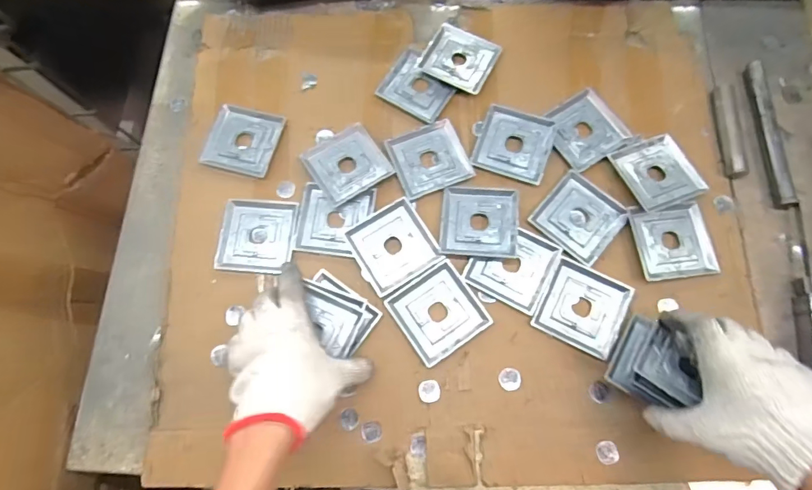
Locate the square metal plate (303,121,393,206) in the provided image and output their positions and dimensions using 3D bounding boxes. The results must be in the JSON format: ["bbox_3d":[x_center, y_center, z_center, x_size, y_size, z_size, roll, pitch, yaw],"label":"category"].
[{"bbox_3d":[-0.074,-0.103,0.561,0.089,0.008,0.088,-30,75,-7],"label":"square metal plate"}]

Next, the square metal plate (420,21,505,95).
[{"bbox_3d":[0.073,-0.254,0.597,0.088,0.013,0.092,26,76,9],"label":"square metal plate"}]

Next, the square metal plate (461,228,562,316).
[{"bbox_3d":[0.125,0.023,0.518,0.089,0.005,0.090,28,76,9],"label":"square metal plate"}]

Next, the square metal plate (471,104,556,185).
[{"bbox_3d":[0.139,-0.132,0.565,0.088,0.010,0.097,18,75,7],"label":"square metal plate"}]

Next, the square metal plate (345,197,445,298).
[{"bbox_3d":[-0.015,0.000,0.527,0.089,0.010,0.089,-31,75,-7],"label":"square metal plate"}]

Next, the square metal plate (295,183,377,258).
[{"bbox_3d":[-0.089,-0.031,0.546,0.089,0.008,0.088,8,74,4],"label":"square metal plate"}]

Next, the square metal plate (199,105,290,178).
[{"bbox_3d":[-0.213,-0.138,0.579,0.092,0.004,0.092,15,74,6],"label":"square metal plate"}]

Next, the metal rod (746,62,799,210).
[{"bbox_3d":[0.461,-0.146,0.559,0.022,0.017,0.205,2,73,2],"label":"metal rod"}]

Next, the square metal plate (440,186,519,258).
[{"bbox_3d":[0.089,-0.029,0.533,0.090,0.012,0.089,4,74,3],"label":"square metal plate"}]

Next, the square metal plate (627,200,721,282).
[{"bbox_3d":[0.313,-0.005,0.518,0.090,0.013,0.088,-7,73,-1],"label":"square metal plate"}]

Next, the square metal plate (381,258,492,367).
[{"bbox_3d":[0.037,0.077,0.507,0.090,0.008,0.090,-33,75,-8],"label":"square metal plate"}]

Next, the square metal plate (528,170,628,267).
[{"bbox_3d":[0.212,-0.034,0.537,0.090,0.008,0.088,41,79,12],"label":"square metal plate"}]

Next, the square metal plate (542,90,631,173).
[{"bbox_3d":[0.230,-0.151,0.570,0.094,0.006,0.090,-32,75,-8],"label":"square metal plate"}]

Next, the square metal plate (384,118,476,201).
[{"bbox_3d":[0.030,-0.111,0.563,0.091,0.004,0.090,-20,74,-5],"label":"square metal plate"}]

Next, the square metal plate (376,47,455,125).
[{"bbox_3d":[0.019,-0.220,0.597,0.095,0.011,0.088,33,77,10],"label":"square metal plate"}]

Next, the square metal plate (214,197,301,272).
[{"bbox_3d":[-0.181,-0.012,0.543,0.090,0.005,0.090,3,73,2],"label":"square metal plate"}]

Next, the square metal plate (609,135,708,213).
[{"bbox_3d":[0.315,-0.092,0.553,0.091,0.014,0.091,-22,74,-5],"label":"square metal plate"}]

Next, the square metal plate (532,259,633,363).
[{"bbox_3d":[0.201,0.070,0.502,0.088,0.005,0.090,28,76,9],"label":"square metal plate"}]

